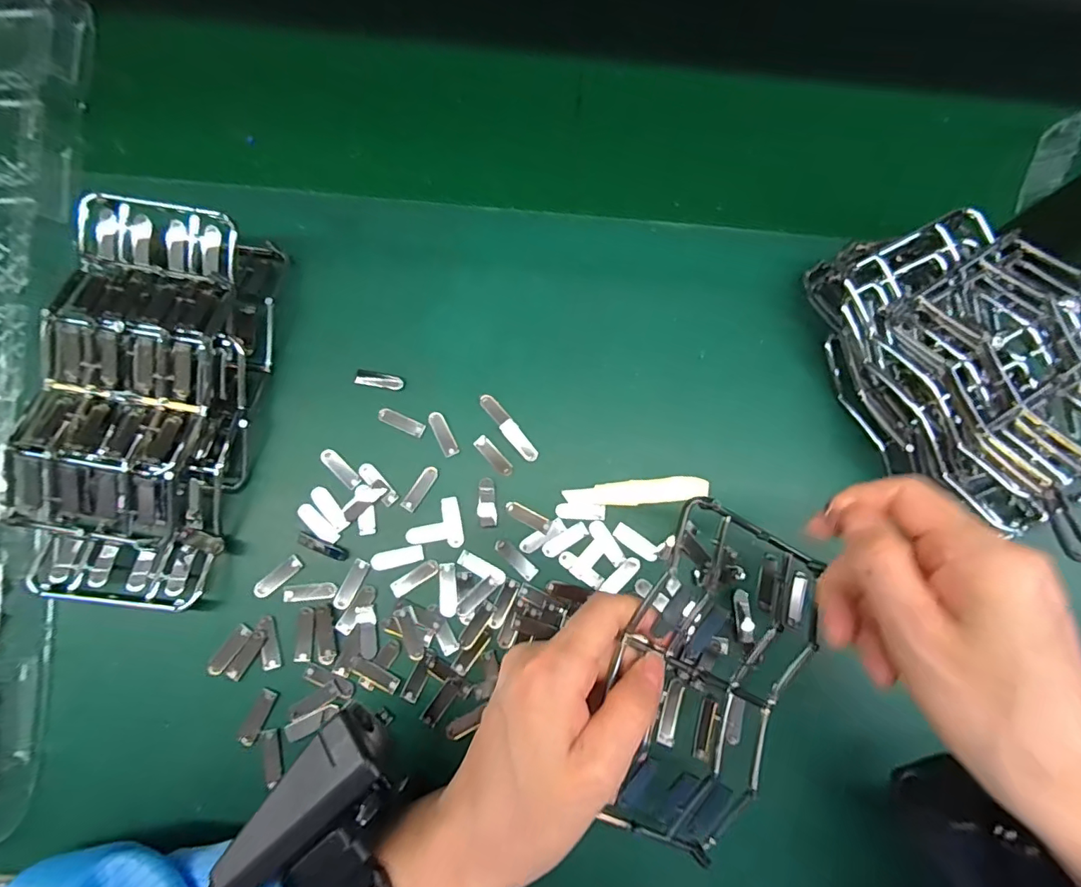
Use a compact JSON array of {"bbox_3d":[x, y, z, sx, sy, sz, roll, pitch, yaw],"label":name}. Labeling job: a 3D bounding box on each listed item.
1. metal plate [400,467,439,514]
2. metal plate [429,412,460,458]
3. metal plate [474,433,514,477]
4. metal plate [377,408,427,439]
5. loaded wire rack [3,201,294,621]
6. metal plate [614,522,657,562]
[{"bbox_3d":[-0.069,0.026,0.290,0.009,0.004,0.028,32,80,5],"label":"metal plate"},{"bbox_3d":[-0.057,-0.006,0.296,0.009,0.004,0.028,-26,80,-6],"label":"metal plate"},{"bbox_3d":[-0.027,0.007,0.294,0.009,0.004,0.028,-43,82,-9],"label":"metal plate"},{"bbox_3d":[-0.081,-0.012,0.297,0.027,0.004,0.009,23,79,3],"label":"metal plate"},{"bbox_3d":[-0.217,-0.024,0.280,0.109,0.037,0.216,8,78,1],"label":"loaded wire rack"},{"bbox_3d":[0.055,0.056,0.288,0.028,0.004,0.010,34,80,6],"label":"metal plate"}]

